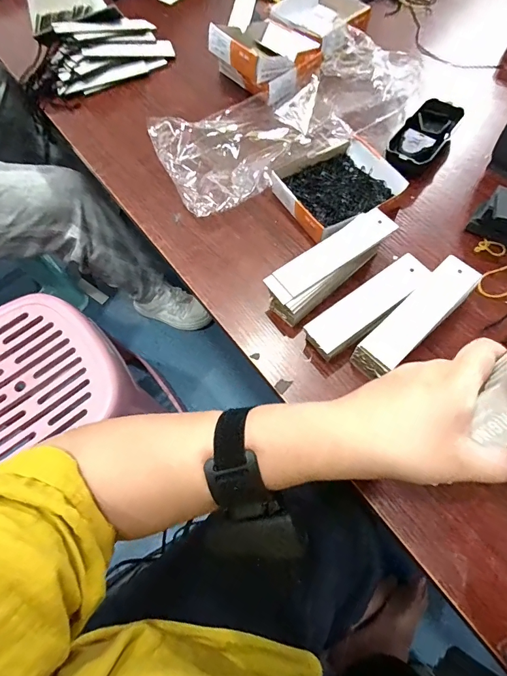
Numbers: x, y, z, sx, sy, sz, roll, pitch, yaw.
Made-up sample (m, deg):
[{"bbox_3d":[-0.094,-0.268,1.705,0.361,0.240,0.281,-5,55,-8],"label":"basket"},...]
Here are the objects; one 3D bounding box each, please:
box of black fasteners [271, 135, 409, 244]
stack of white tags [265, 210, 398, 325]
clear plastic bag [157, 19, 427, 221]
[{"bbox_3d":[0.088,-0.165,0.417,0.116,0.031,0.117,-29,66,-10],"label":"box of black fasteners"},{"bbox_3d":[0.078,-0.066,0.371,0.139,0.039,0.048,-35,68,-12],"label":"stack of white tags"},{"bbox_3d":[0.042,-0.272,0.463,0.325,0.054,0.191,-24,66,-8],"label":"clear plastic bag"}]

